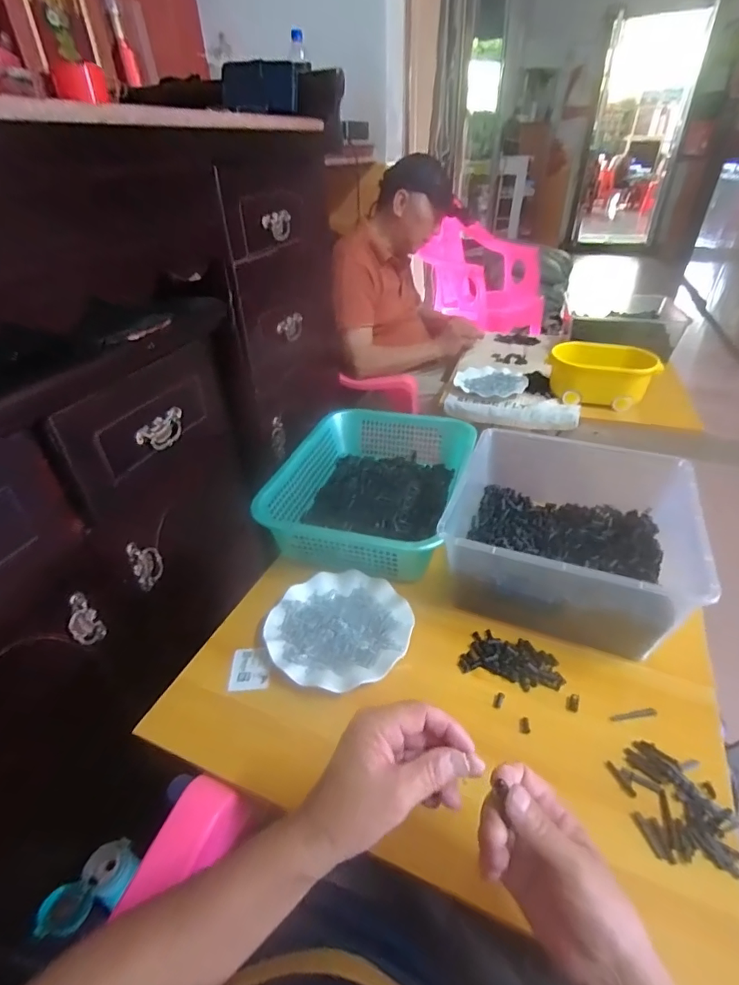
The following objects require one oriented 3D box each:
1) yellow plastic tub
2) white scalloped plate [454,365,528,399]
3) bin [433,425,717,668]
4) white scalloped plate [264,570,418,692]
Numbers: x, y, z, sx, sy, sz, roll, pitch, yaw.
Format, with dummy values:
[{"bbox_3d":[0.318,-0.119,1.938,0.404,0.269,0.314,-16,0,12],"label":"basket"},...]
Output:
[{"bbox_3d":[0.561,-0.285,1.144,0.244,0.125,0.119,16,40,23],"label":"yellow plastic tub"},{"bbox_3d":[0.323,-0.296,1.253,0.181,0.021,0.182,8,37,14],"label":"white scalloped plate"},{"bbox_3d":[0.284,0.048,0.682,0.287,0.141,0.326,13,38,20],"label":"bin"},{"bbox_3d":[-0.041,0.180,0.630,0.181,0.023,0.180,-1,36,1],"label":"white scalloped plate"}]

